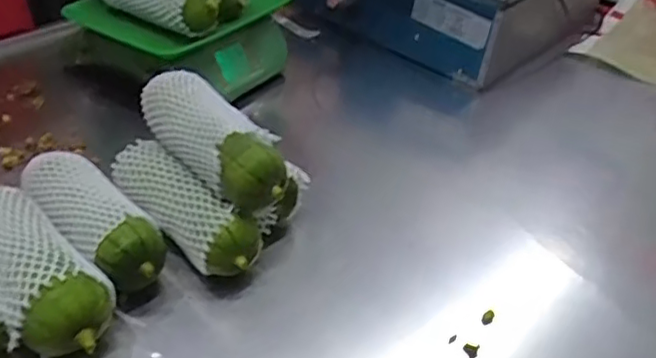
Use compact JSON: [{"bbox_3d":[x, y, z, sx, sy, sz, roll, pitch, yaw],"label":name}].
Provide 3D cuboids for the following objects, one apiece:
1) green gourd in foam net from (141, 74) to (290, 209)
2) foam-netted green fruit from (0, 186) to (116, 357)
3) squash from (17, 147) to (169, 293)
[{"bbox_3d":[-0.127,-0.047,0.668,0.070,0.078,0.196,-25,46,-35],"label":"green gourd in foam net"},{"bbox_3d":[-0.275,0.084,0.589,0.087,0.076,0.211,-25,46,-35],"label":"foam-netted green fruit"},{"bbox_3d":[-0.241,0.042,0.662,0.081,0.071,0.206,-27,48,-37],"label":"squash"}]

